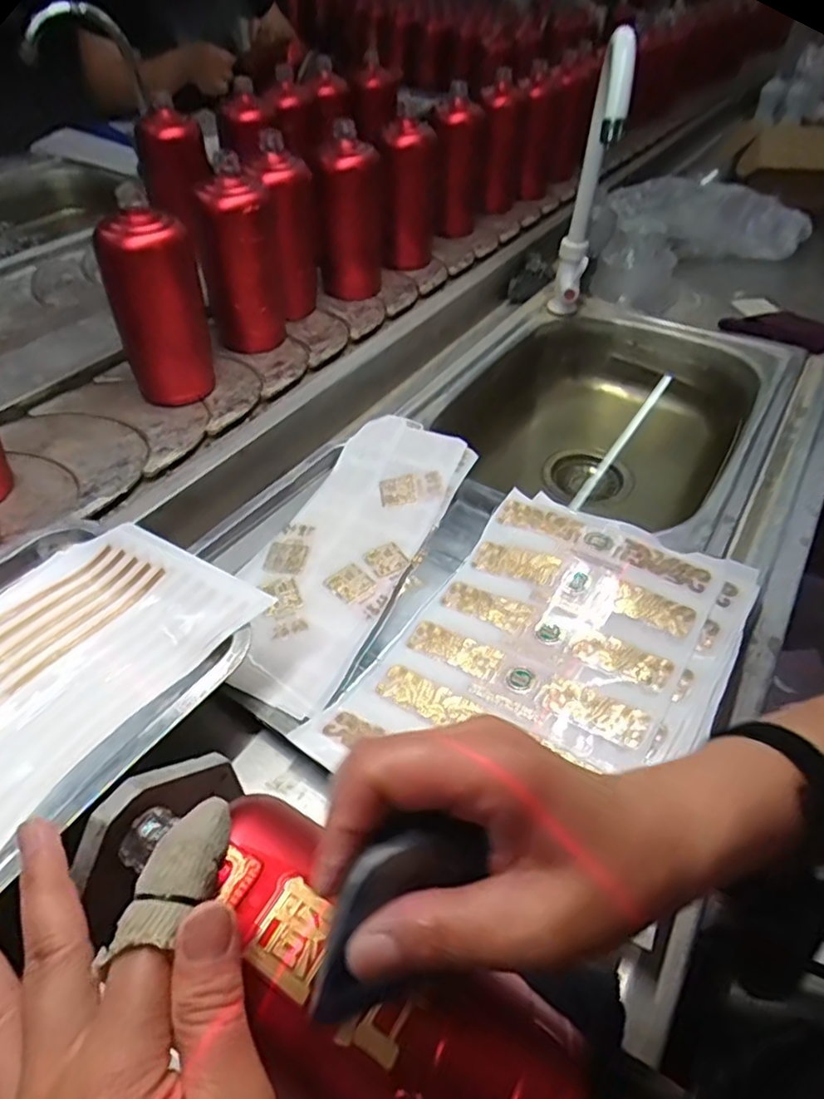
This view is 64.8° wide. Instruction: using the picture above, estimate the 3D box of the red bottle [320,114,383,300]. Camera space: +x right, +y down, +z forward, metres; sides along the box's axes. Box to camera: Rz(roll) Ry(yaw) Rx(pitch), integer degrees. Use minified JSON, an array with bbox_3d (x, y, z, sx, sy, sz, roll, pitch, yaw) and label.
[{"bbox_3d":[-0.071,-0.399,0.781,0.081,0.171,0.068,3,46,-3],"label":"red bottle"}]

